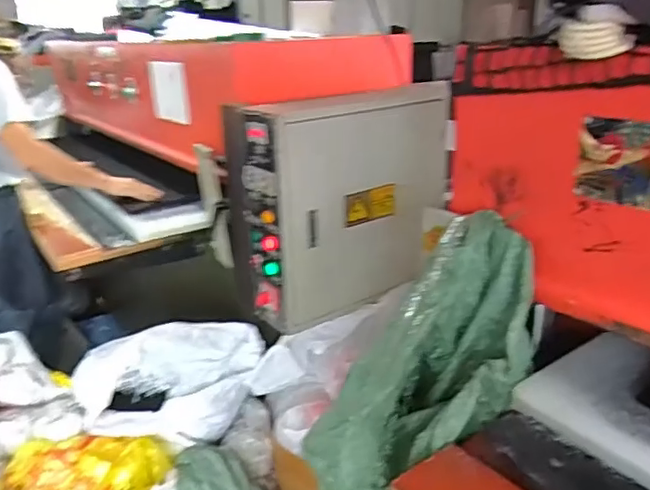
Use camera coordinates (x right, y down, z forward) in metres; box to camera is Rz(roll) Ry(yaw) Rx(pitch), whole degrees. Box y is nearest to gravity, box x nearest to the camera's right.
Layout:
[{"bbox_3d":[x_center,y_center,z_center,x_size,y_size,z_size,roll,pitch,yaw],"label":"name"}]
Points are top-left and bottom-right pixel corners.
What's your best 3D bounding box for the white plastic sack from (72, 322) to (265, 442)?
[{"bbox_3d":[-0.359,0.321,1.368,0.427,0.253,0.162,-10,23,-21],"label":"white plastic sack"}]

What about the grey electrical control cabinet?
[{"bbox_3d":[0.028,-0.114,1.385,0.471,0.513,0.255,-11,23,-25],"label":"grey electrical control cabinet"}]

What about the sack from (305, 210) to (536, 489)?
[{"bbox_3d":[0.156,0.584,0.944,0.348,1.196,0.259,-13,24,-27],"label":"sack"}]

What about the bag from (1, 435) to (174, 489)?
[{"bbox_3d":[-0.525,0.505,1.268,0.318,0.149,0.129,9,16,-24],"label":"bag"}]

